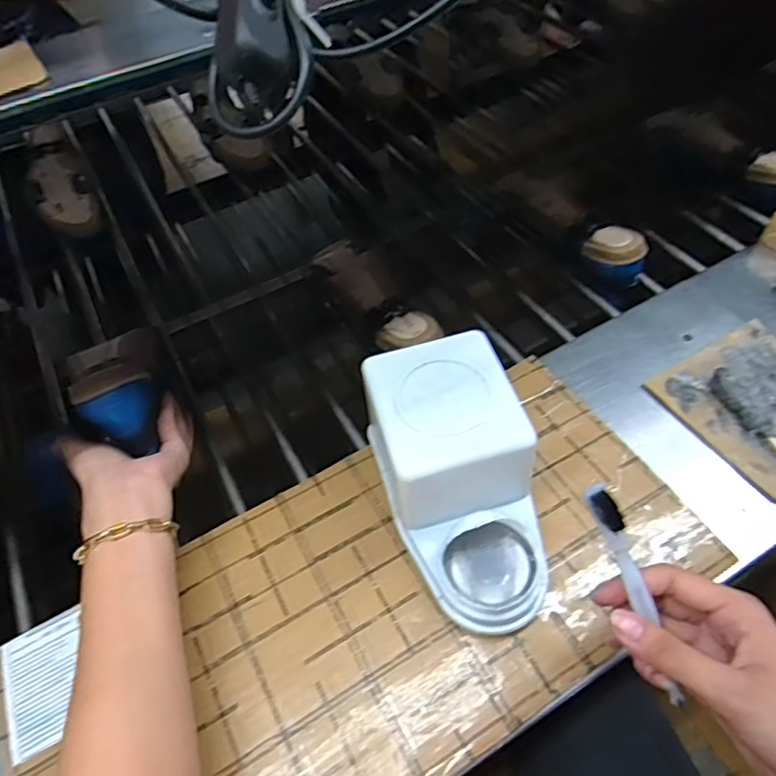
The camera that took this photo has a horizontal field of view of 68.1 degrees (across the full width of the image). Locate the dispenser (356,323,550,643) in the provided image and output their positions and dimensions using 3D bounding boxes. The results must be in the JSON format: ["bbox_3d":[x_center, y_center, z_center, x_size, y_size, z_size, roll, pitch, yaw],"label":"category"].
[{"bbox_3d":[0.051,0.068,0.407,0.103,0.102,0.182,-16,53,-6],"label":"dispenser"}]

